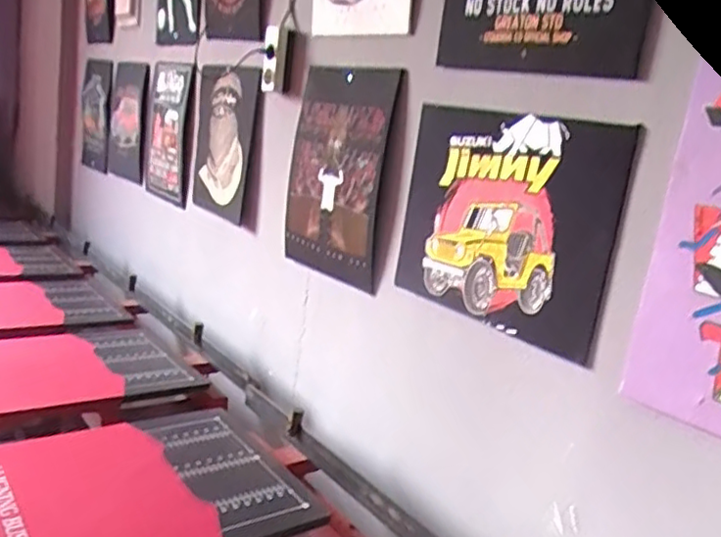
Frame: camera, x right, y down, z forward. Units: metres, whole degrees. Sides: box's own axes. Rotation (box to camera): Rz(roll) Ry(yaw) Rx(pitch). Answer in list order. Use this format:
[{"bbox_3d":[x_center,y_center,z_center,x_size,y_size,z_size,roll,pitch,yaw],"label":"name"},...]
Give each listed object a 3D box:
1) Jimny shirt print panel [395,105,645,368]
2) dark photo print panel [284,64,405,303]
[{"bbox_3d":[0.203,-0.071,0.978,0.020,0.308,0.396,-2,16,-39],"label":"Jimny shirt print panel"},{"bbox_3d":[-0.051,-0.183,1.288,0.039,0.404,0.303,-5,21,-39],"label":"dark photo print panel"}]

